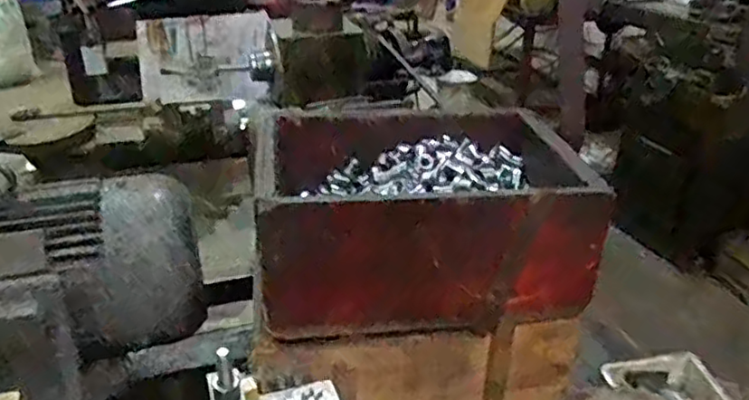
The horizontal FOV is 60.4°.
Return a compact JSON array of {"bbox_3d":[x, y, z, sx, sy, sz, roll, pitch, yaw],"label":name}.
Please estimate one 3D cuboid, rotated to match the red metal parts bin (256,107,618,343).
[{"bbox_3d":[0.052,0.012,0.738,0.346,0.160,0.254,-3,28,-7],"label":"red metal parts bin"}]

